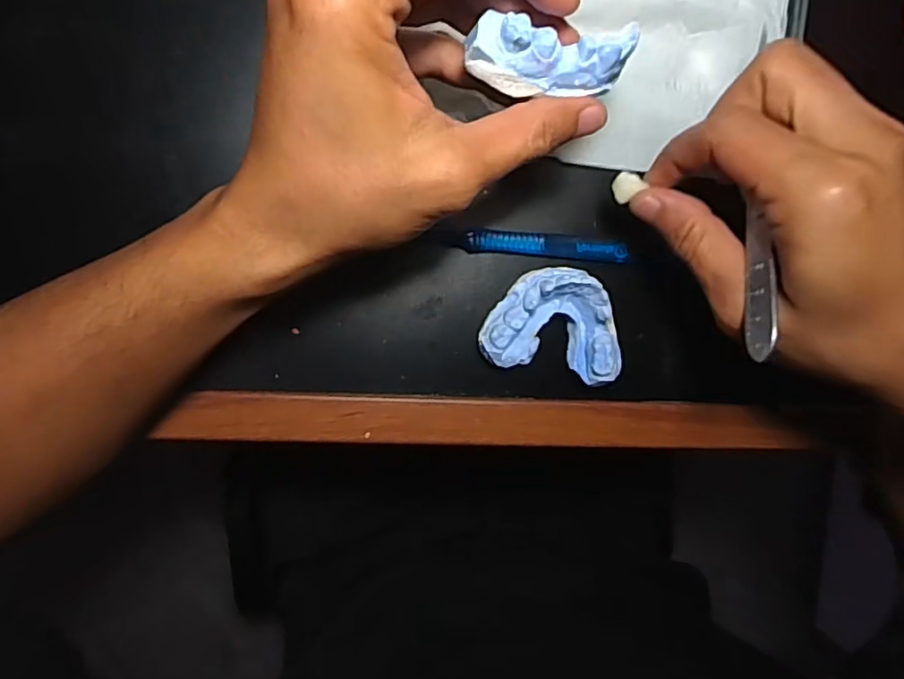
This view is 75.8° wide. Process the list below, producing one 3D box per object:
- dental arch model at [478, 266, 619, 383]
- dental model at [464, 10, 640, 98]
[{"bbox_3d":[0.051,-0.008,0.277,0.067,0.021,0.049,10,97,-9],"label":"dental arch model"},{"bbox_3d":[0.034,-0.095,0.194,0.056,0.012,0.022,-1,99,-12],"label":"dental model"}]

